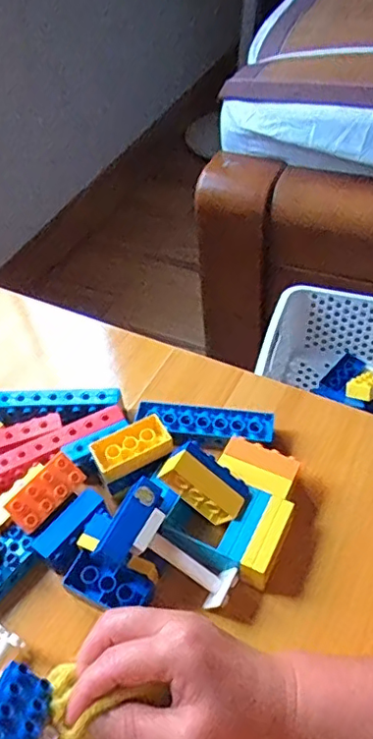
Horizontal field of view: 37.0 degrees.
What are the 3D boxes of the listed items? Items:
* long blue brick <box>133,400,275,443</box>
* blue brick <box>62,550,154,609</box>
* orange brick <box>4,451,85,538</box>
[{"bbox_3d":[0.016,0.051,0.519,0.126,0.018,0.032,5,49,10],"label":"long blue brick"},{"bbox_3d":[-0.059,0.162,0.420,0.062,0.018,0.033,18,53,21],"label":"blue brick"},{"bbox_3d":[-0.116,0.100,0.455,0.031,0.019,0.062,47,62,-4],"label":"orange brick"}]

